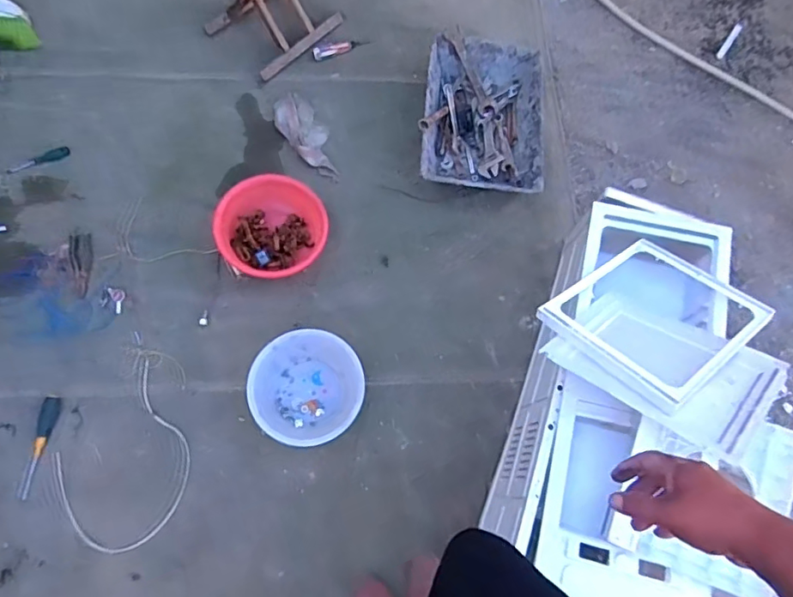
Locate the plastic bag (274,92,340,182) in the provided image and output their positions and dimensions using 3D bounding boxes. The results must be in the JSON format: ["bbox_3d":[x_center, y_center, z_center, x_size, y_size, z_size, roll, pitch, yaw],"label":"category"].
[{"bbox_3d":[-0.235,-0.436,1.435,0.109,0.034,0.279,-33,76,-10],"label":"plastic bag"}]

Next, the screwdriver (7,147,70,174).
[{"bbox_3d":[-0.888,-0.344,1.337,0.150,0.020,0.033,-21,73,-12],"label":"screwdriver"}]

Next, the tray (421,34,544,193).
[{"bbox_3d":[0.236,-0.508,1.476,0.322,0.119,0.427,7,70,-3],"label":"tray"}]

